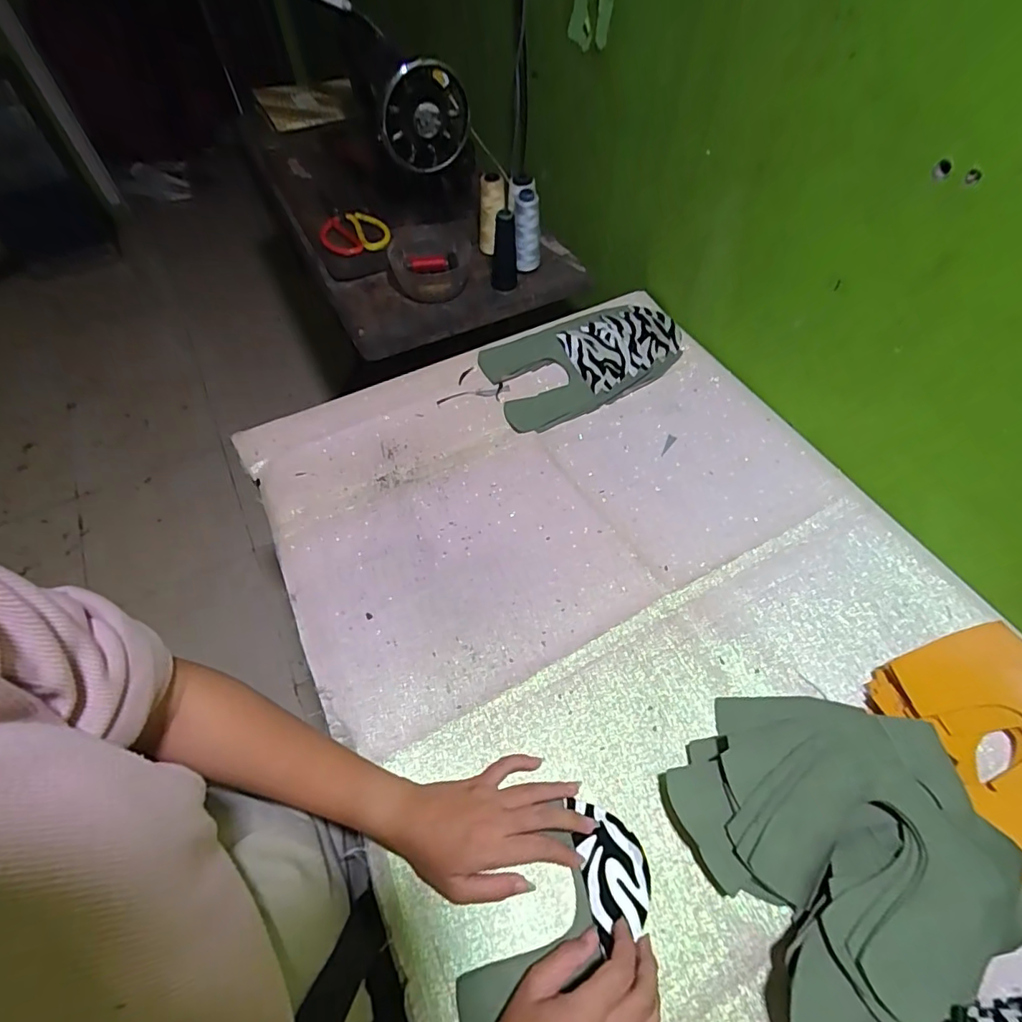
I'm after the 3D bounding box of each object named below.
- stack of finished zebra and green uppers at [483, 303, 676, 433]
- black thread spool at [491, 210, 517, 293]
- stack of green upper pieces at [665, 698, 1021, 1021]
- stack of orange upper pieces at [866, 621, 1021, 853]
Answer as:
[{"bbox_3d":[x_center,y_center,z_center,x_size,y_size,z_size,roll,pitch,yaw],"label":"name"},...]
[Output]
[{"bbox_3d":[0.105,-0.207,0.720,0.280,0.024,0.151,-23,60,-14],"label":"stack of finished zebra and green uppers"},{"bbox_3d":[-0.010,-0.380,0.773,0.039,0.096,0.047,-1,57,-1],"label":"black thread spool"},{"bbox_3d":[0.248,0.245,0.404,0.201,0.056,0.221,-20,59,-13],"label":"stack of green upper pieces"},{"bbox_3d":[0.419,0.198,0.441,0.162,0.037,0.190,-20,59,-12],"label":"stack of orange upper pieces"}]

